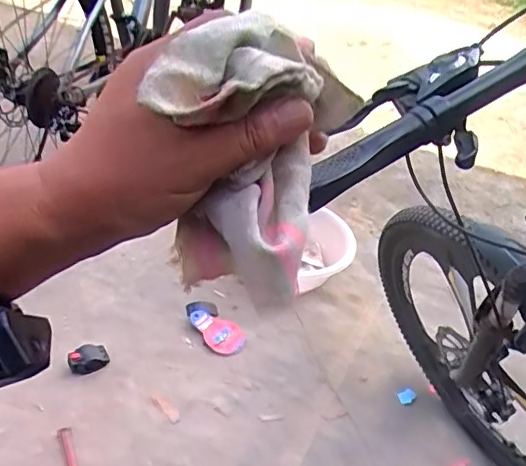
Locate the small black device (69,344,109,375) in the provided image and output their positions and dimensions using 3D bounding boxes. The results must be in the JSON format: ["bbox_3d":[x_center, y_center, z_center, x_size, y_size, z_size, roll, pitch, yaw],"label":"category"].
[{"bbox_3d":[-0.332,0.240,1.069,0.071,0.038,0.045,-10,34,-17],"label":"small black device"}]

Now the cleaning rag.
[{"bbox_3d":[-0.006,-0.023,0.271,0.083,0.141,0.065,2,32,2],"label":"cleaning rag"}]

